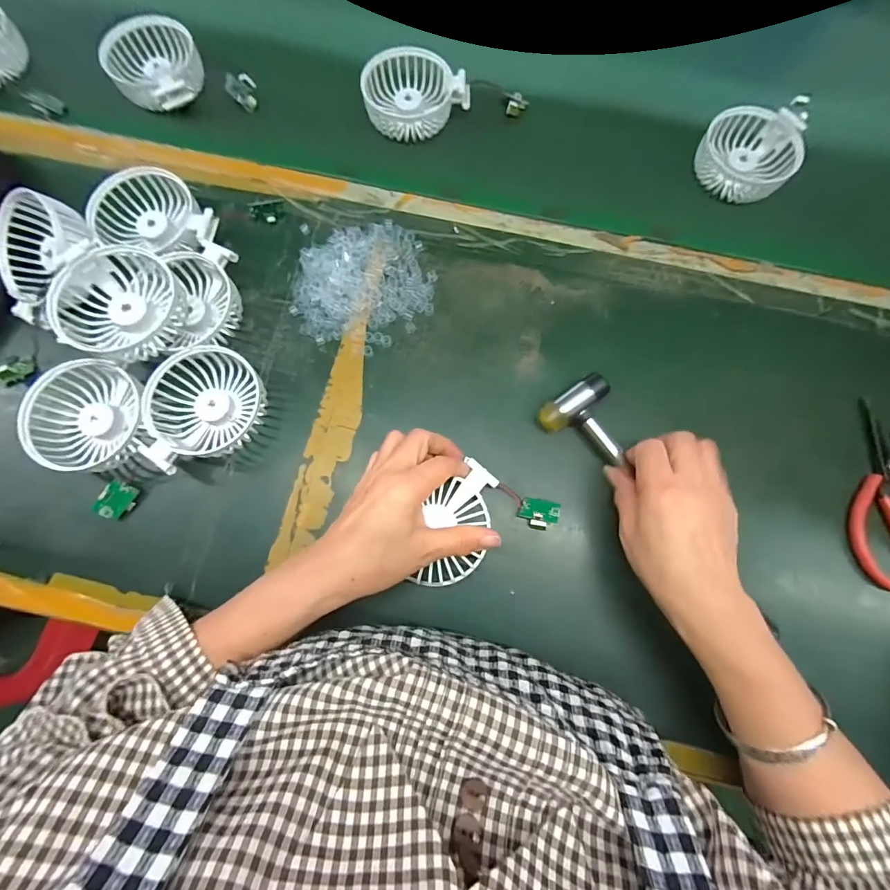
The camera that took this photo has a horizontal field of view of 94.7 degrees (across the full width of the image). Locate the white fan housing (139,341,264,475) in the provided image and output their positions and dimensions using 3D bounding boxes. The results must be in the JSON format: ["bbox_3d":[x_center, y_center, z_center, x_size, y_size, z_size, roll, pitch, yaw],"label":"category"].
[{"bbox_3d":[-0.199,-0.034,0.339,0.090,0.036,0.091,0,78,0],"label":"white fan housing"}]

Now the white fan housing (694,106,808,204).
[{"bbox_3d":[0.299,-0.289,0.403,0.087,0.026,0.093,0,78,0],"label":"white fan housing"}]

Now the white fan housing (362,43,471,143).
[{"bbox_3d":[-0.036,-0.358,0.414,0.095,0.033,0.092,0,78,0],"label":"white fan housing"}]

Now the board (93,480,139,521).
[{"bbox_3d":[-0.267,0.046,0.334,0.023,0.005,0.031,34,91,-35],"label":"board"}]

